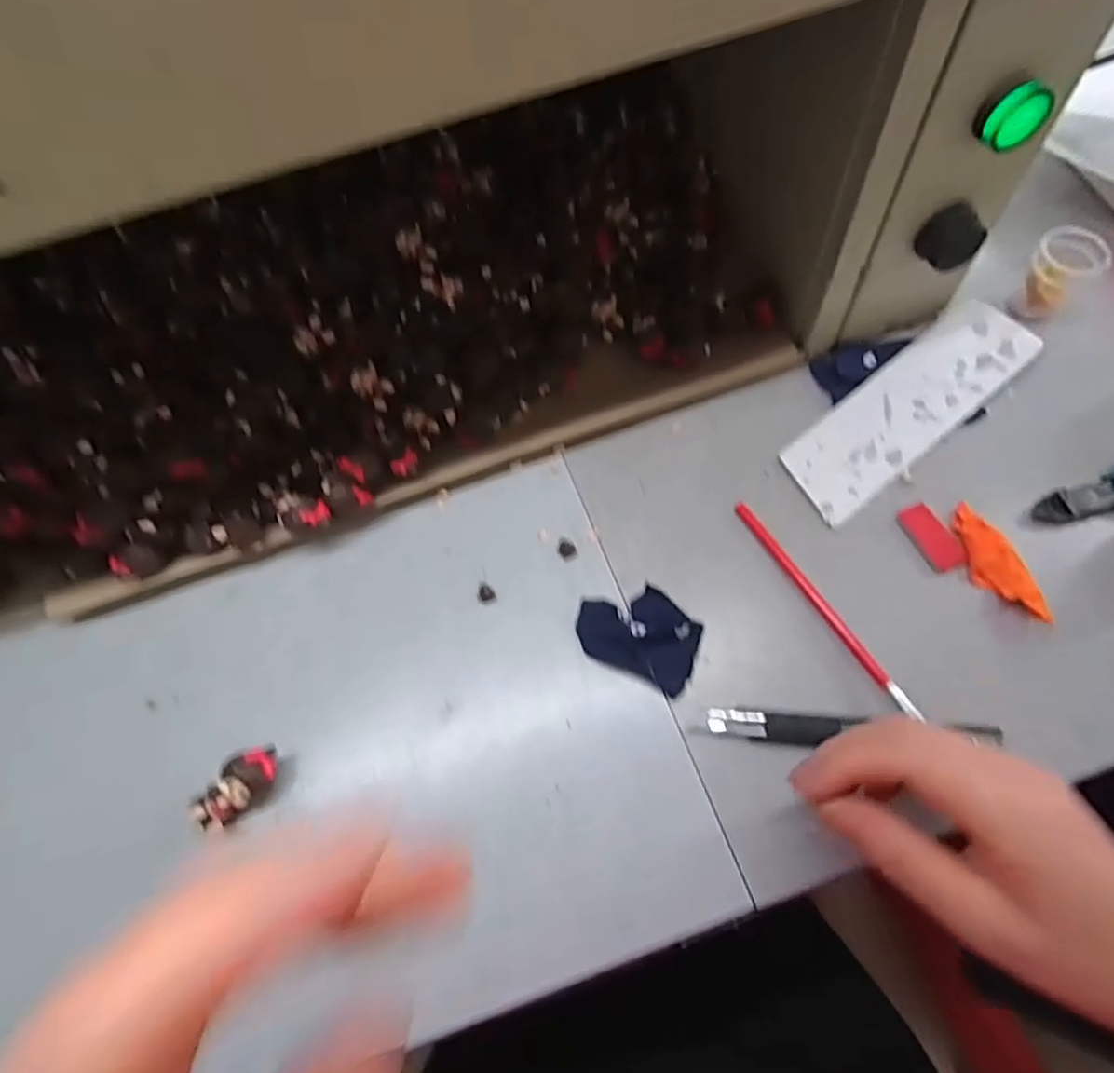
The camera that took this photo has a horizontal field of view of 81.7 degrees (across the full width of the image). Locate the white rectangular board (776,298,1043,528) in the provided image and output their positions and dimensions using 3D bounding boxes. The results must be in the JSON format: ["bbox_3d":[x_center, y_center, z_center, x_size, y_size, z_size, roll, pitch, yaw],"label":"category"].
[{"bbox_3d":[0.216,-0.082,0.393,0.182,0.007,0.056,-38,66,-11],"label":"white rectangular board"}]

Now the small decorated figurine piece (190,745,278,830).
[{"bbox_3d":[-0.157,0.125,0.323,0.021,0.023,0.043,34,72,20],"label":"small decorated figurine piece"}]

